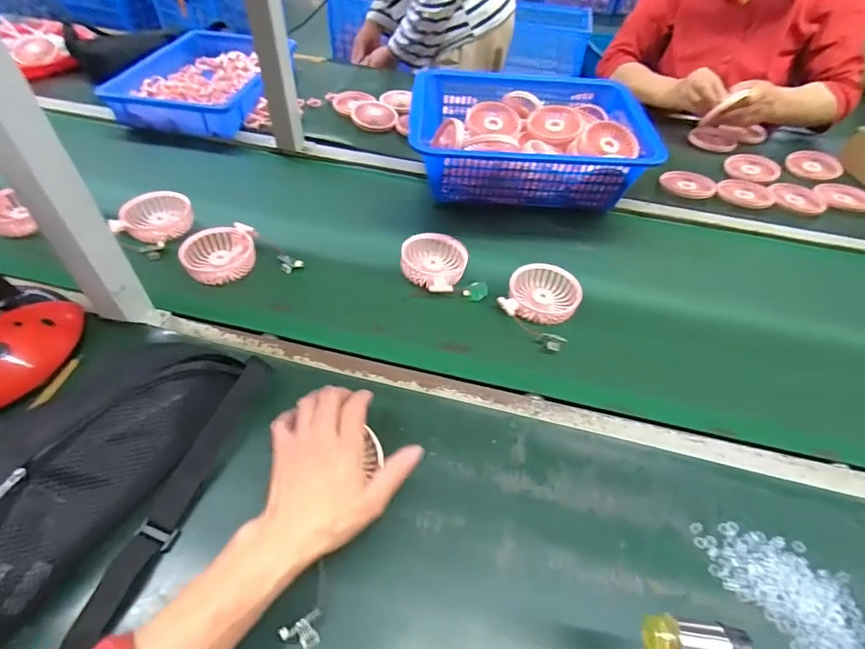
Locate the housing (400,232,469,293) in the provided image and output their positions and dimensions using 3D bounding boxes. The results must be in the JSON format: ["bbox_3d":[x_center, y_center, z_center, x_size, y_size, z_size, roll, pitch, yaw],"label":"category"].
[{"bbox_3d":[0.000,-0.083,0.612,0.083,0.037,0.077,2,49,-2],"label":"housing"}]

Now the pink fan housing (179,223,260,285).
[{"bbox_3d":[-0.286,-0.096,0.626,0.093,0.032,0.082,-14,52,-16],"label":"pink fan housing"}]

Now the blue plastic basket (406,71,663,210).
[{"bbox_3d":[0.155,-0.327,0.797,0.377,0.106,0.310,4,49,-1],"label":"blue plastic basket"}]

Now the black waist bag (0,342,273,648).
[{"bbox_3d":[-0.308,0.151,0.368,0.160,0.078,0.378,18,50,11],"label":"black waist bag"}]

